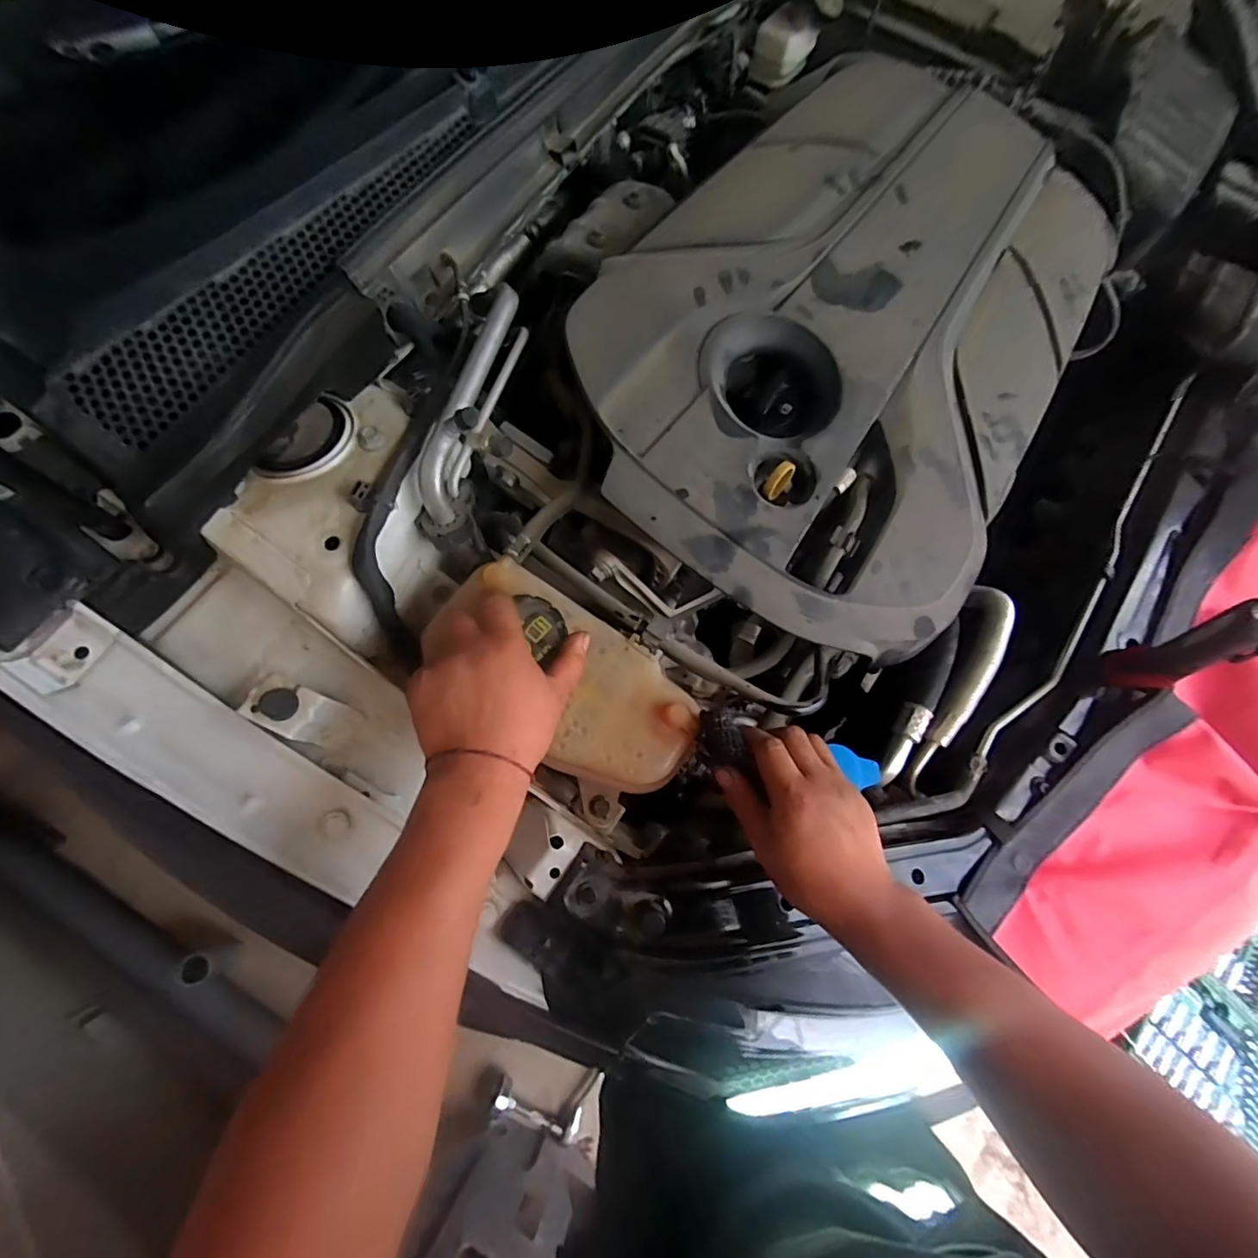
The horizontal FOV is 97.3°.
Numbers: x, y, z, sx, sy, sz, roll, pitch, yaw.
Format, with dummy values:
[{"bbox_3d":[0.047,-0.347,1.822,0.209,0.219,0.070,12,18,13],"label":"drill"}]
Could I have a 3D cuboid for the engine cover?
[{"bbox_3d":[0.223,-0.291,0.524,0.403,0.081,0.600,34,75,8],"label":"engine cover"}]

